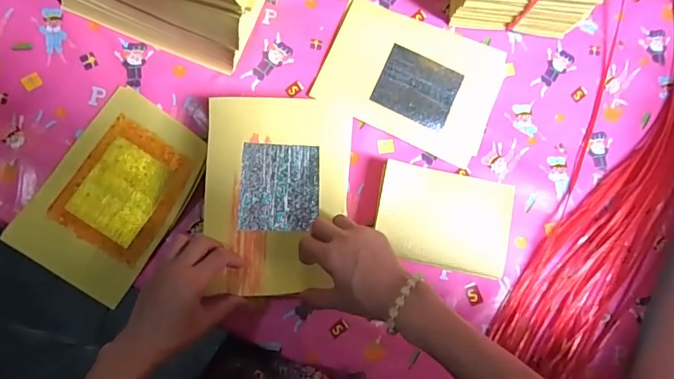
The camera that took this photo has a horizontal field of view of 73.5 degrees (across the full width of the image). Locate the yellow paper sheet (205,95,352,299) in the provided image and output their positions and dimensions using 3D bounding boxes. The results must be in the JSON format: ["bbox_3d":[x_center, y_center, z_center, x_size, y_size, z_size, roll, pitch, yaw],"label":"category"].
[{"bbox_3d":[-0.066,0.004,0.514,0.162,0.020,0.221,1,82,-5],"label":"yellow paper sheet"}]

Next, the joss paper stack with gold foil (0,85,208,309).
[{"bbox_3d":[-0.266,0.005,0.548,0.154,0.013,0.226,33,81,0],"label":"joss paper stack with gold foil"}]

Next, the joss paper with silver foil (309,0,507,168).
[{"bbox_3d":[0.102,-0.152,0.609,0.230,0.012,0.168,22,80,-2],"label":"joss paper with silver foil"}]

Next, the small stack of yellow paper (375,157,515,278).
[{"bbox_3d":[0.129,0.037,0.566,0.163,0.046,0.115,13,81,-3],"label":"small stack of yellow paper"}]

